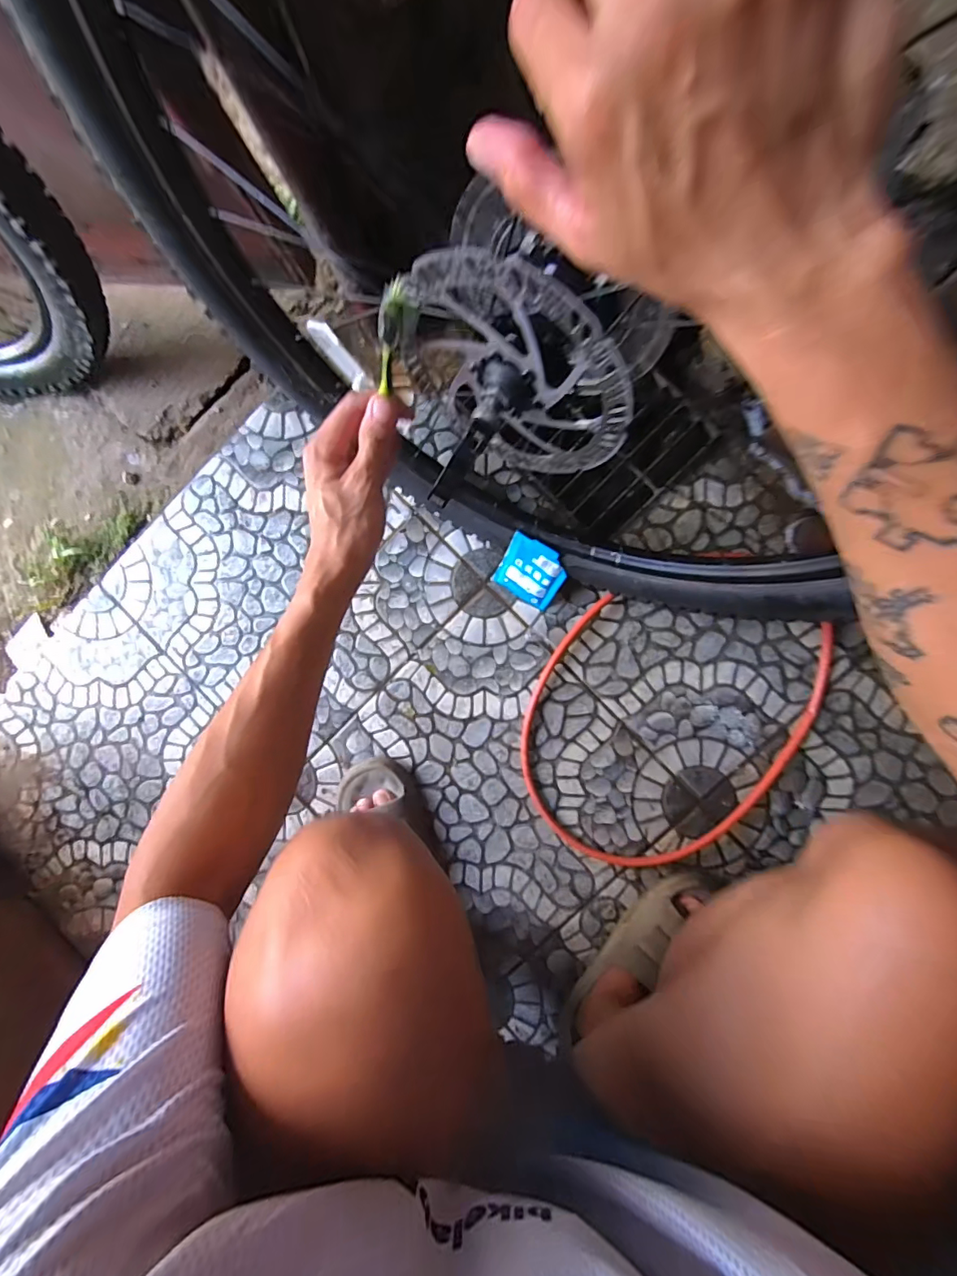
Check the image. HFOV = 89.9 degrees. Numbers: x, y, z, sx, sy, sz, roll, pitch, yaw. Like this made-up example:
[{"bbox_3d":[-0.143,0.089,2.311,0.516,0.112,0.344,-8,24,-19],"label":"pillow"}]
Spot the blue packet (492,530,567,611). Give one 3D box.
[{"bbox_3d":[0.067,-0.083,0.618,0.083,0.009,0.096,35,139,6],"label":"blue packet"}]

